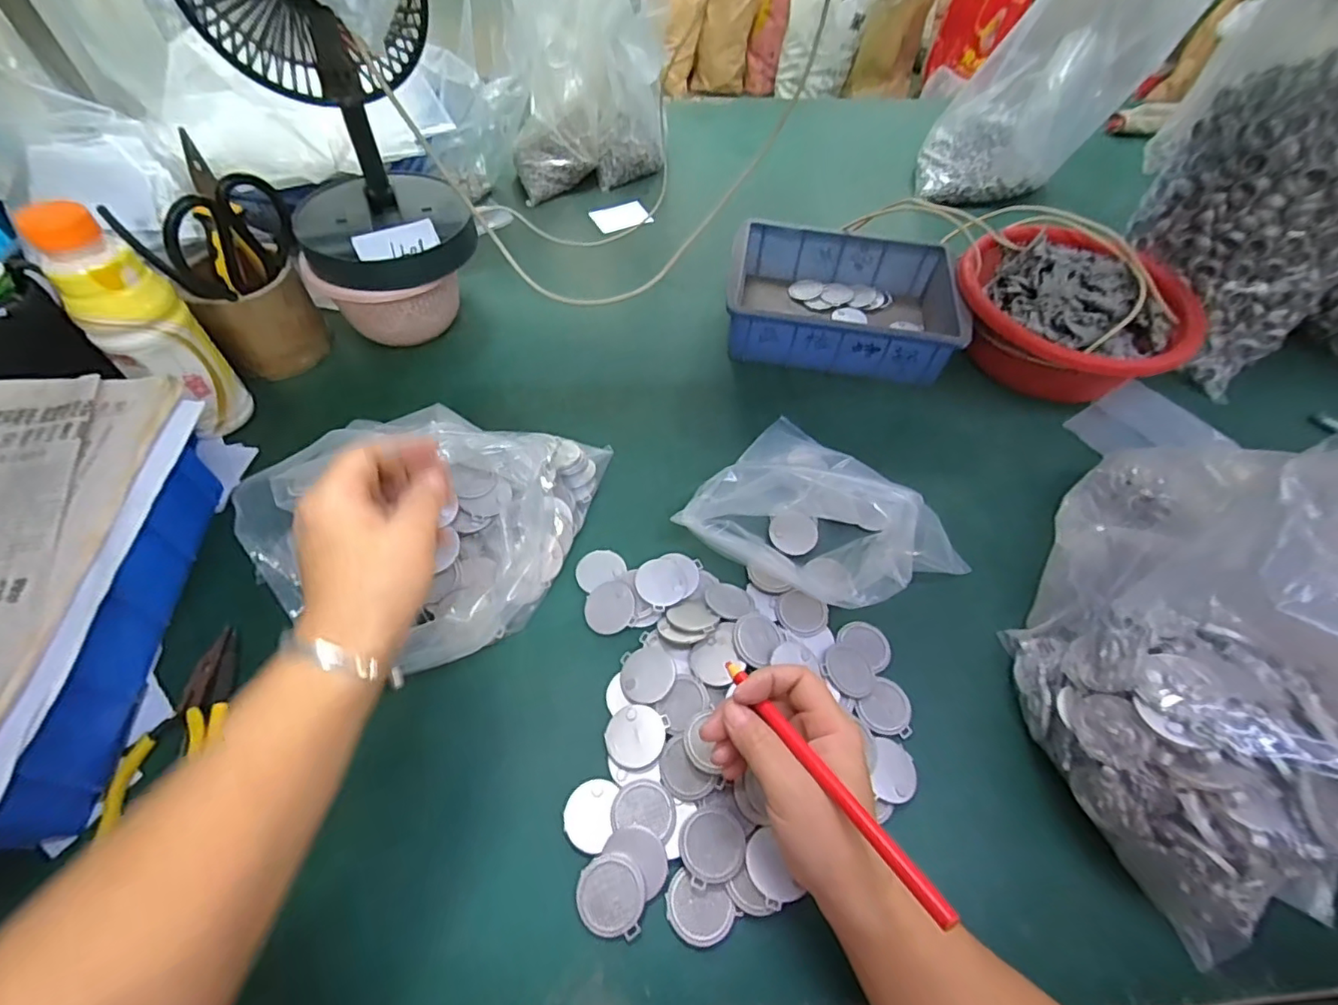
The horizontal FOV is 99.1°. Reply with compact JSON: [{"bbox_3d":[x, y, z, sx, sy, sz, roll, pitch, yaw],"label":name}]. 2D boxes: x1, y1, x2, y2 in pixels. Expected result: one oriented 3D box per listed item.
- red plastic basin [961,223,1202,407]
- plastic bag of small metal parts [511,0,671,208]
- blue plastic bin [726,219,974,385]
[{"bbox_3d":[0.407,-0.193,0.593,0.182,0.106,0.218,-31,61,-21],"label":"red plastic basin"},{"bbox_3d":[-0.104,-0.576,0.714,0.190,0.296,0.163,-2,55,-3],"label":"plastic bag of small metal parts"},{"bbox_3d":[0.189,-0.224,0.632,0.235,0.068,0.168,11,55,6],"label":"blue plastic bin"}]

